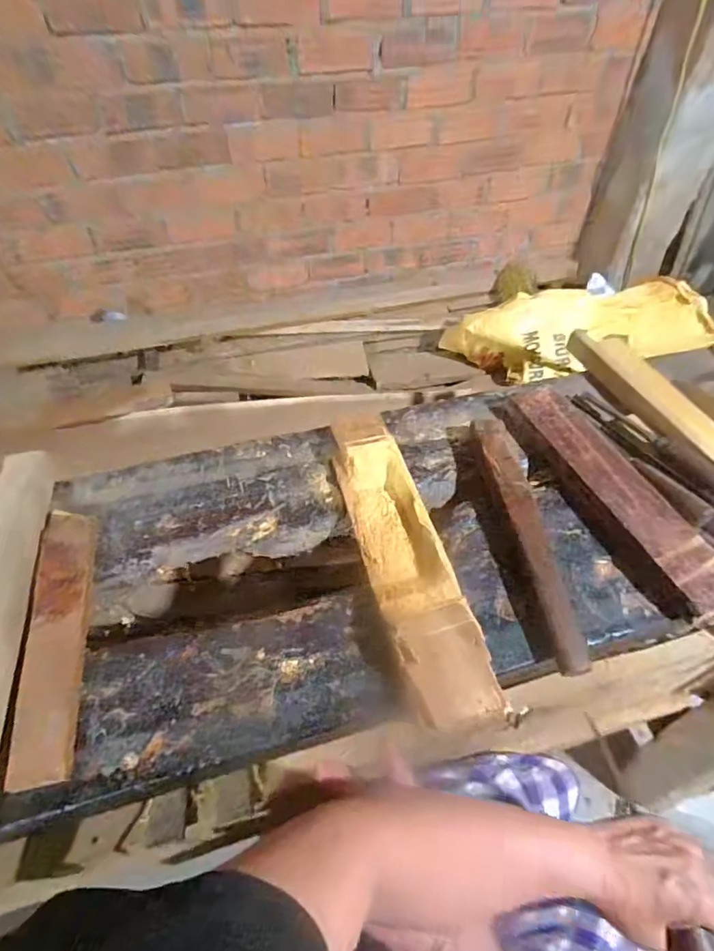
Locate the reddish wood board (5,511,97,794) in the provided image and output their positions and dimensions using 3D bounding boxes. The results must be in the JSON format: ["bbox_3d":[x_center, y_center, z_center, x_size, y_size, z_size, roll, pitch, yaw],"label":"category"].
[{"bbox_3d":[-0.314,0.162,0.530,0.057,0.023,0.286,-13,53,-10],"label":"reddish wood board"}]

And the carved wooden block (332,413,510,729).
[{"bbox_3d":[0.046,0.078,0.579,0.093,0.049,0.393,-14,53,-11],"label":"carved wooden block"}]

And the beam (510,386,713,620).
[{"bbox_3d":[0.319,0.015,0.636,0.090,0.037,0.363,-18,54,-14],"label":"beam"}]

